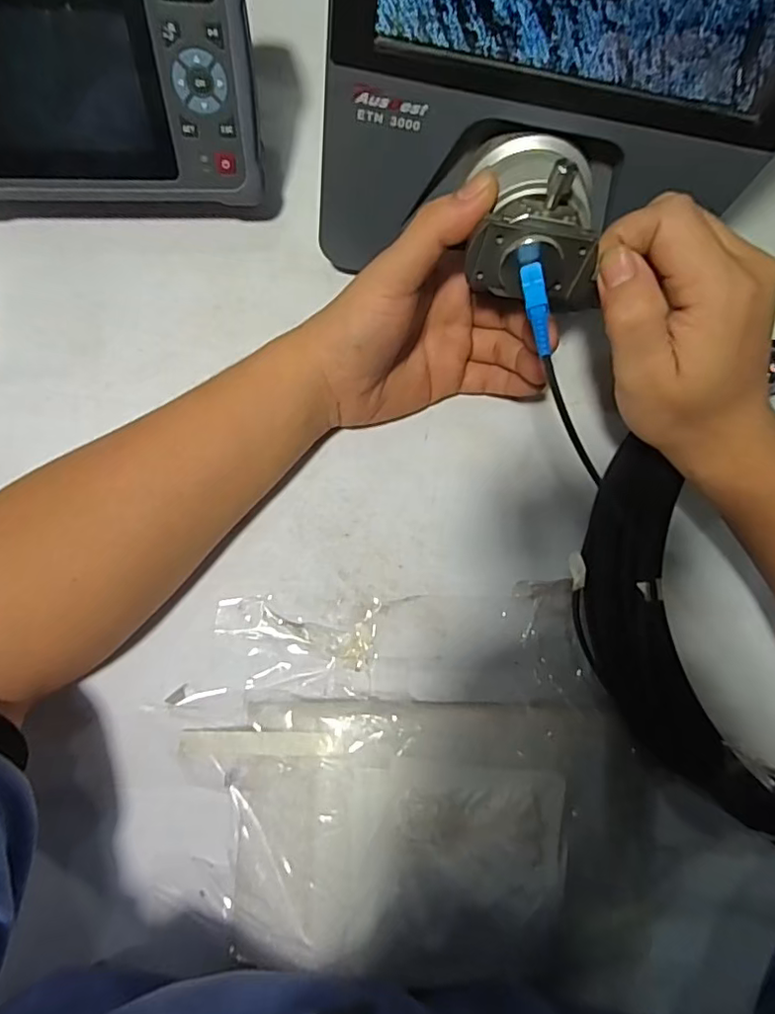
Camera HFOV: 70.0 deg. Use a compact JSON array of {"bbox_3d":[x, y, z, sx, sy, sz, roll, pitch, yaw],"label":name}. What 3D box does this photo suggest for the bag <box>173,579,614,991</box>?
[{"bbox_3d":[0.013,0.149,0.308,0.221,0.029,0.196,-3,74,-5],"label":"bag"}]

